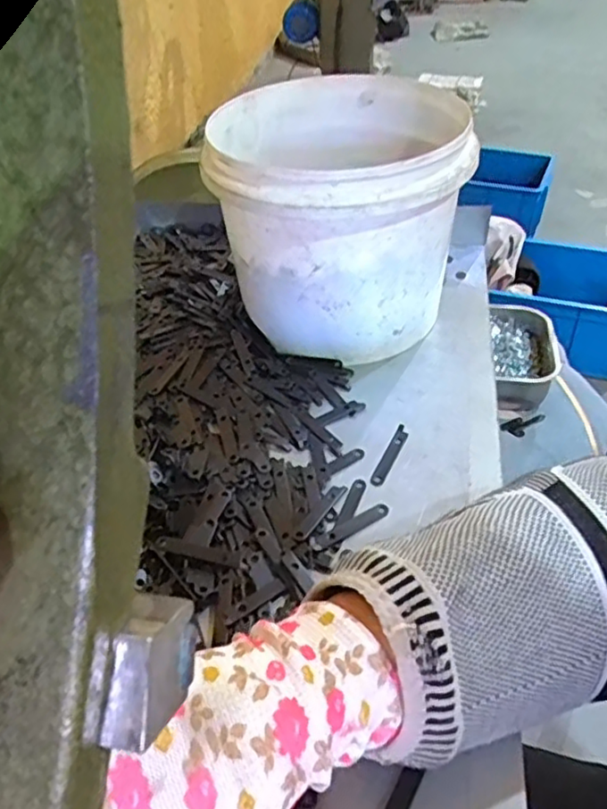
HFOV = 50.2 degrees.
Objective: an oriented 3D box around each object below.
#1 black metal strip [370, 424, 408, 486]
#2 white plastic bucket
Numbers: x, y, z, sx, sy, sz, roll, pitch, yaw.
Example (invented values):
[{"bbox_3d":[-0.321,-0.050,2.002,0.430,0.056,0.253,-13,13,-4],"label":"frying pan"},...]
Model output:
[{"bbox_3d":[0.057,0.032,0.424,0.009,0.004,0.054,19,46,18],"label":"black metal strip"},{"bbox_3d":[0.024,-0.143,0.501,0.172,0.151,0.189,-2,43,2],"label":"white plastic bucket"}]

